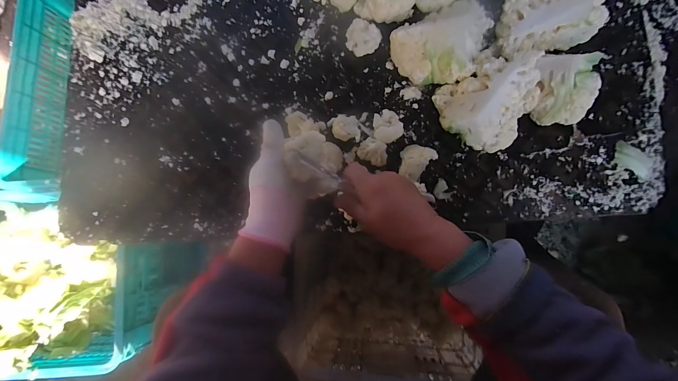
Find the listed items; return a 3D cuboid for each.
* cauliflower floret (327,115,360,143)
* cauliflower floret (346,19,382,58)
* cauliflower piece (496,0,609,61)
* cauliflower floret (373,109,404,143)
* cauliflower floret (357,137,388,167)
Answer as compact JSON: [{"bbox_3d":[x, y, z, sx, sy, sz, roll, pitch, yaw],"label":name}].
[{"bbox_3d":[0.007,-0.090,0.421,0.048,0.029,0.041,0,82,5],"label":"cauliflower floret"},{"bbox_3d":[0.037,-0.222,0.426,0.051,0.043,0.037,0,82,5],"label":"cauliflower floret"},{"bbox_3d":[0.277,-0.241,0.383,0.118,0.096,0.091,-12,81,4],"label":"cauliflower piece"},{"bbox_3d":[0.070,-0.090,0.412,0.040,0.036,0.049,-5,82,5],"label":"cauliflower floret"},{"bbox_3d":[0.050,-0.055,0.414,0.043,0.028,0.030,29,86,9],"label":"cauliflower floret"}]

